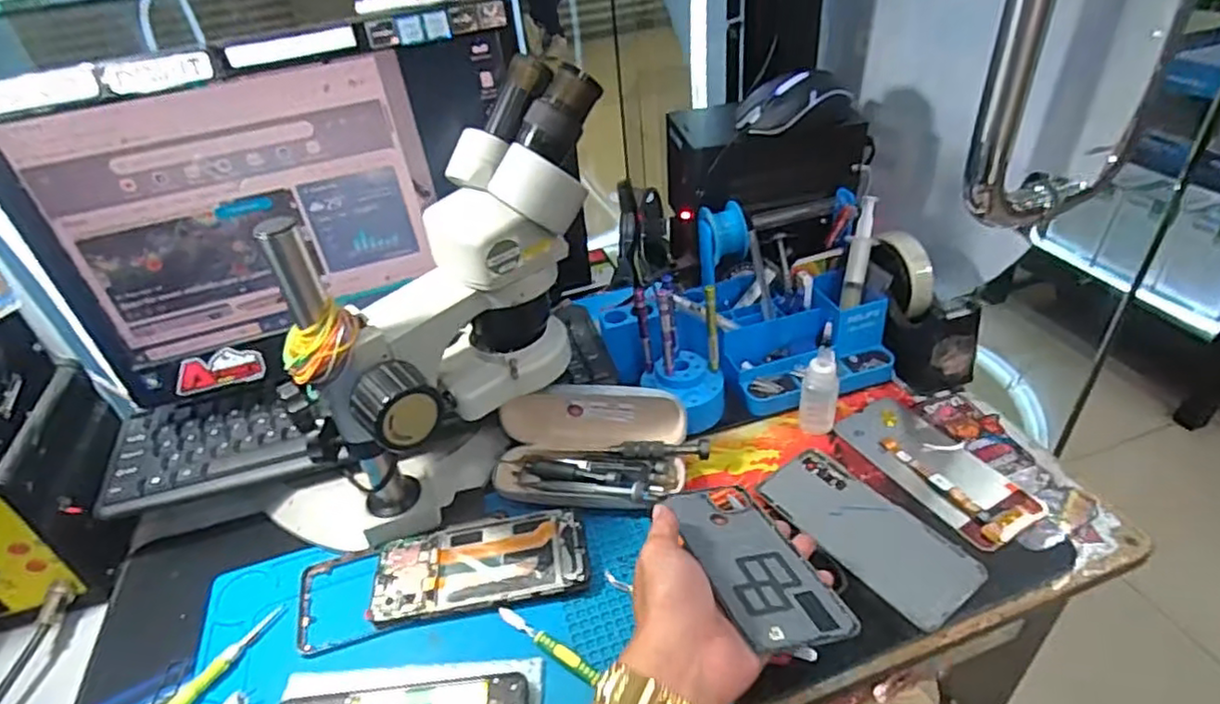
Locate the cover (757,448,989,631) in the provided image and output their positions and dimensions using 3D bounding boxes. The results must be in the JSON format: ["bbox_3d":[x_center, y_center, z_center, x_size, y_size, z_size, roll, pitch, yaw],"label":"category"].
[{"bbox_3d":[0.194,0.134,0.495,0.077,0.004,0.159,-28,42,-24],"label":"cover"}]

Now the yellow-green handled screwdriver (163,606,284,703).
[{"bbox_3d":[-0.278,0.223,0.441,0.013,0.013,0.119,16,43,27],"label":"yellow-green handled screwdriver"}]

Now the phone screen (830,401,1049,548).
[{"bbox_3d":[0.266,0.093,0.535,0.073,0.009,0.157,-22,40,-17],"label":"phone screen"}]

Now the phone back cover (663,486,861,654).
[{"bbox_3d":[0.095,0.139,0.442,0.069,0.004,0.155,-4,23,-17],"label":"phone back cover"}]

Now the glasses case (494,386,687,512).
[{"bbox_3d":[-0.015,0.080,0.540,0.171,0.072,0.094,2,39,12],"label":"glasses case"}]

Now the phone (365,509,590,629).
[{"bbox_3d":[-0.098,0.161,0.493,0.158,0.008,0.070,-10,38,-2],"label":"phone"}]

